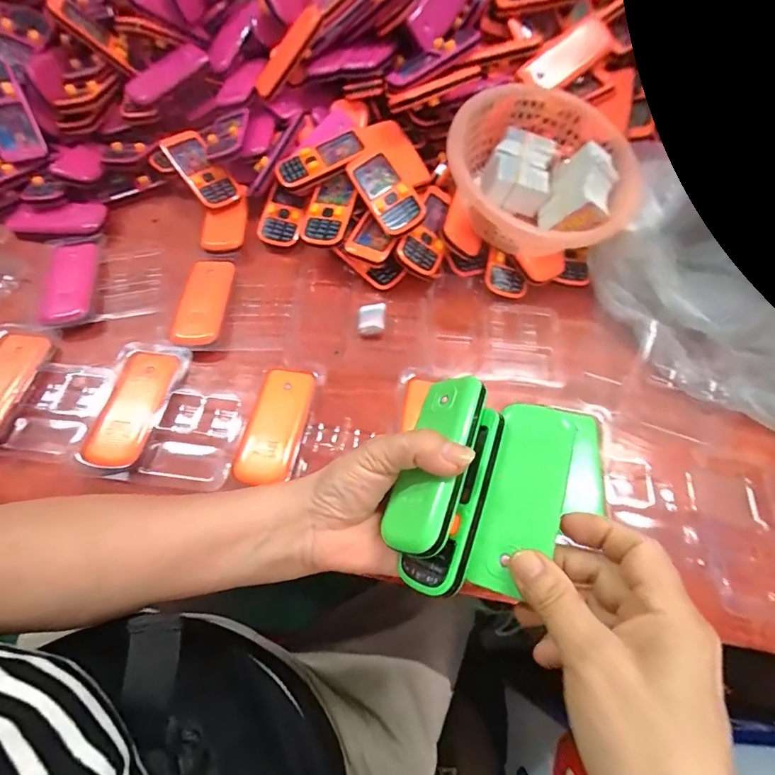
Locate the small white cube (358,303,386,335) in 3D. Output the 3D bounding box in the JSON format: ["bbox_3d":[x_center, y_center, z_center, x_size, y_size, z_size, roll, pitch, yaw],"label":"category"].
[{"bbox_3d":[-0.016,-0.067,0.401,0.026,0.015,0.029,1,65,0],"label":"small white cube"}]

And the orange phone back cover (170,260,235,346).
[{"bbox_3d":[-0.183,-0.086,0.409,0.049,0.008,0.103,-1,65,-1],"label":"orange phone back cover"}]

